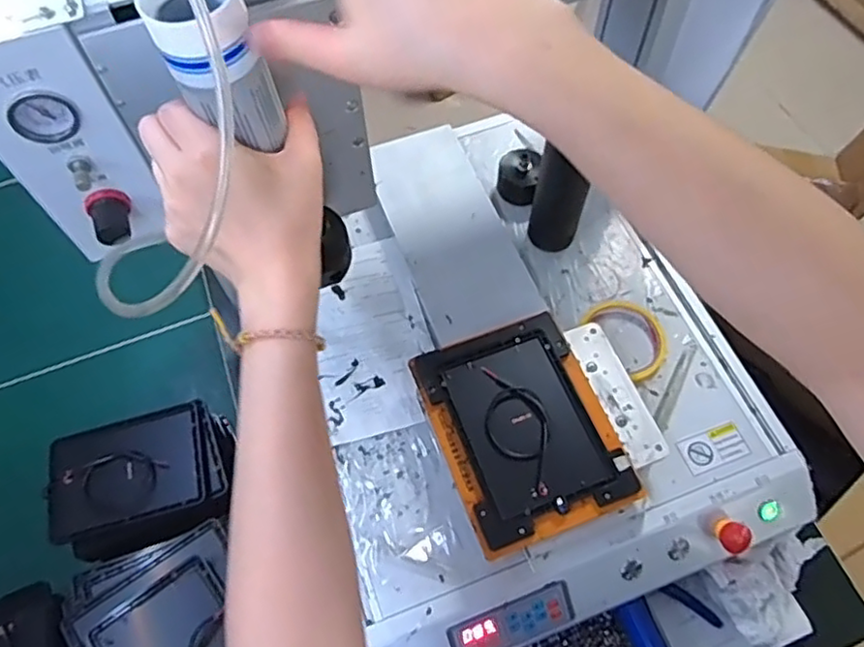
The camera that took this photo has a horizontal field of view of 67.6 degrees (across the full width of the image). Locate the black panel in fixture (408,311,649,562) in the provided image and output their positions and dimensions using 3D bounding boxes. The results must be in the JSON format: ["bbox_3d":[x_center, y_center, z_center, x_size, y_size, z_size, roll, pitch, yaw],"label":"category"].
[{"bbox_3d":[0.083,0.092,0.593,0.151,0.020,0.195,-19,64,-9],"label":"black panel in fixture"}]

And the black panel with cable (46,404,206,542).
[{"bbox_3d":[-0.326,0.156,0.698,0.173,0.021,0.110,-17,72,-4],"label":"black panel with cable"}]

